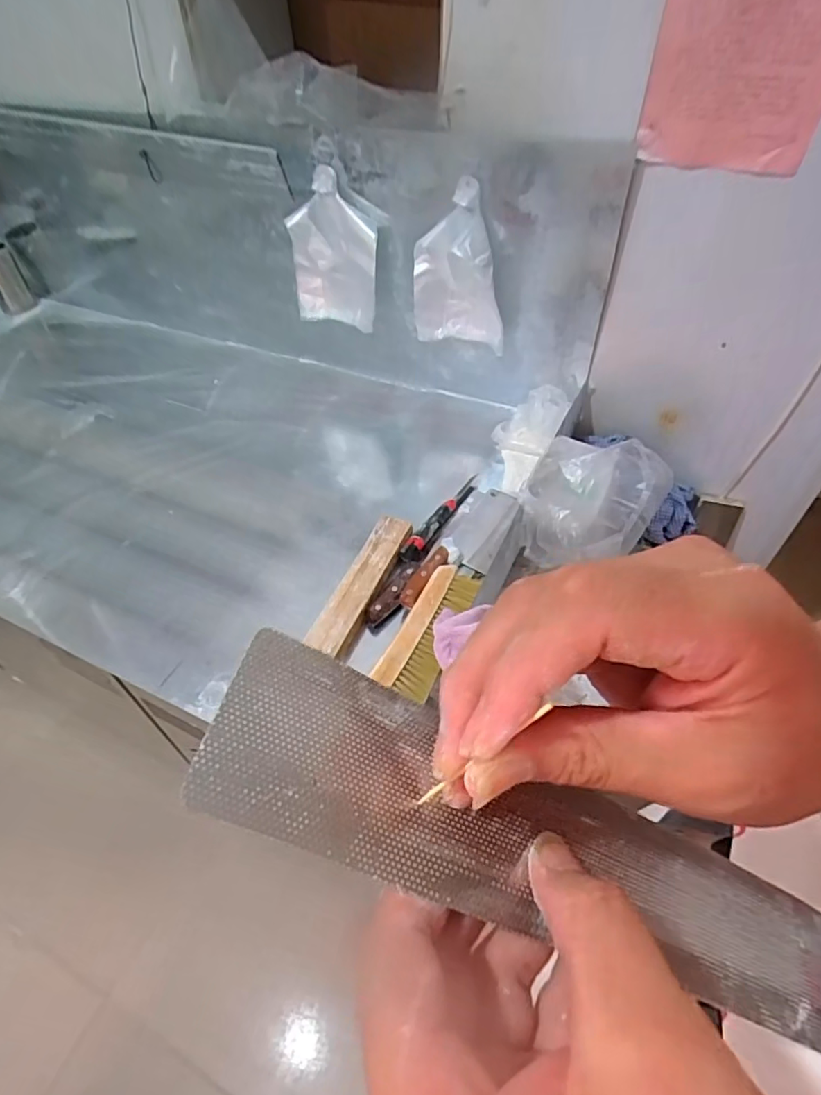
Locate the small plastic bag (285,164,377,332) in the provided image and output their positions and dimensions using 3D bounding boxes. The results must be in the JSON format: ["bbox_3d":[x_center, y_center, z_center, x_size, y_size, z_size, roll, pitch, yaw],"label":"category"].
[{"bbox_3d":[-0.146,-0.544,1.031,0.178,0.258,0.033,14,50,14],"label":"small plastic bag"}]

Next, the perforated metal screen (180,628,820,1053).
[{"bbox_3d":[0.071,0.117,0.201,0.298,0.014,0.058,29,47,-15],"label":"perforated metal screen"}]

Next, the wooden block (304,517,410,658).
[{"bbox_3d":[-0.072,0.058,0.820,0.055,0.036,0.274,17,50,17],"label":"wooden block"}]

